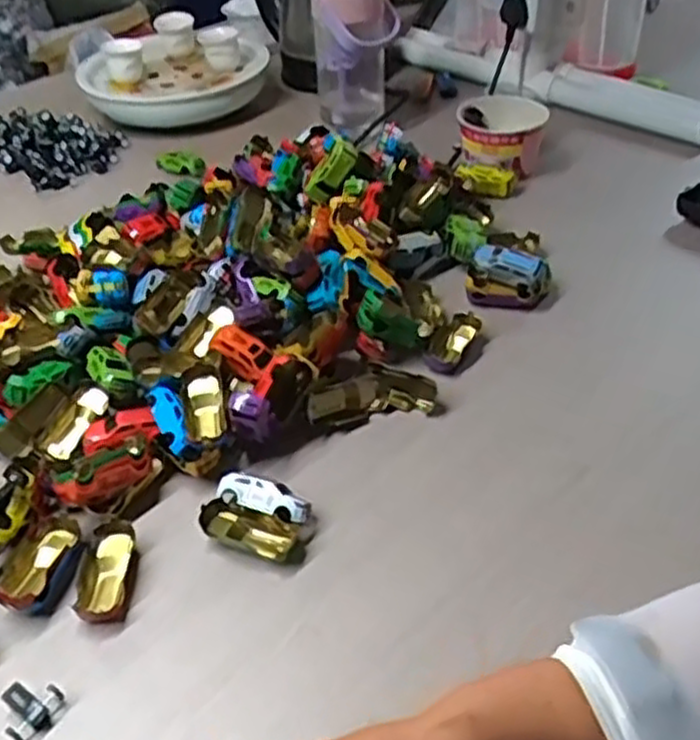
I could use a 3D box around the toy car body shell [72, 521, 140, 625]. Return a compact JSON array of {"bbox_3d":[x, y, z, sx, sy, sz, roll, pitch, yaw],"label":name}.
[{"bbox_3d":[-0.151,0.126,0.486,0.031,0.018,0.066,-4,40,-1],"label":"toy car body shell"}]

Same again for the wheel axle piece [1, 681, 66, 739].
[{"bbox_3d":[-0.172,0.181,0.421,0.025,0.016,0.031,25,47,29],"label":"wheel axle piece"}]

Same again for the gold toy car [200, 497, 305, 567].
[{"bbox_3d":[-0.063,0.104,0.504,0.068,0.017,0.026,11,42,16],"label":"gold toy car"}]

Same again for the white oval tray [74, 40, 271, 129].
[{"bbox_3d":[-0.225,-0.378,1.010,0.232,0.055,0.137,3,40,8],"label":"white oval tray"}]

